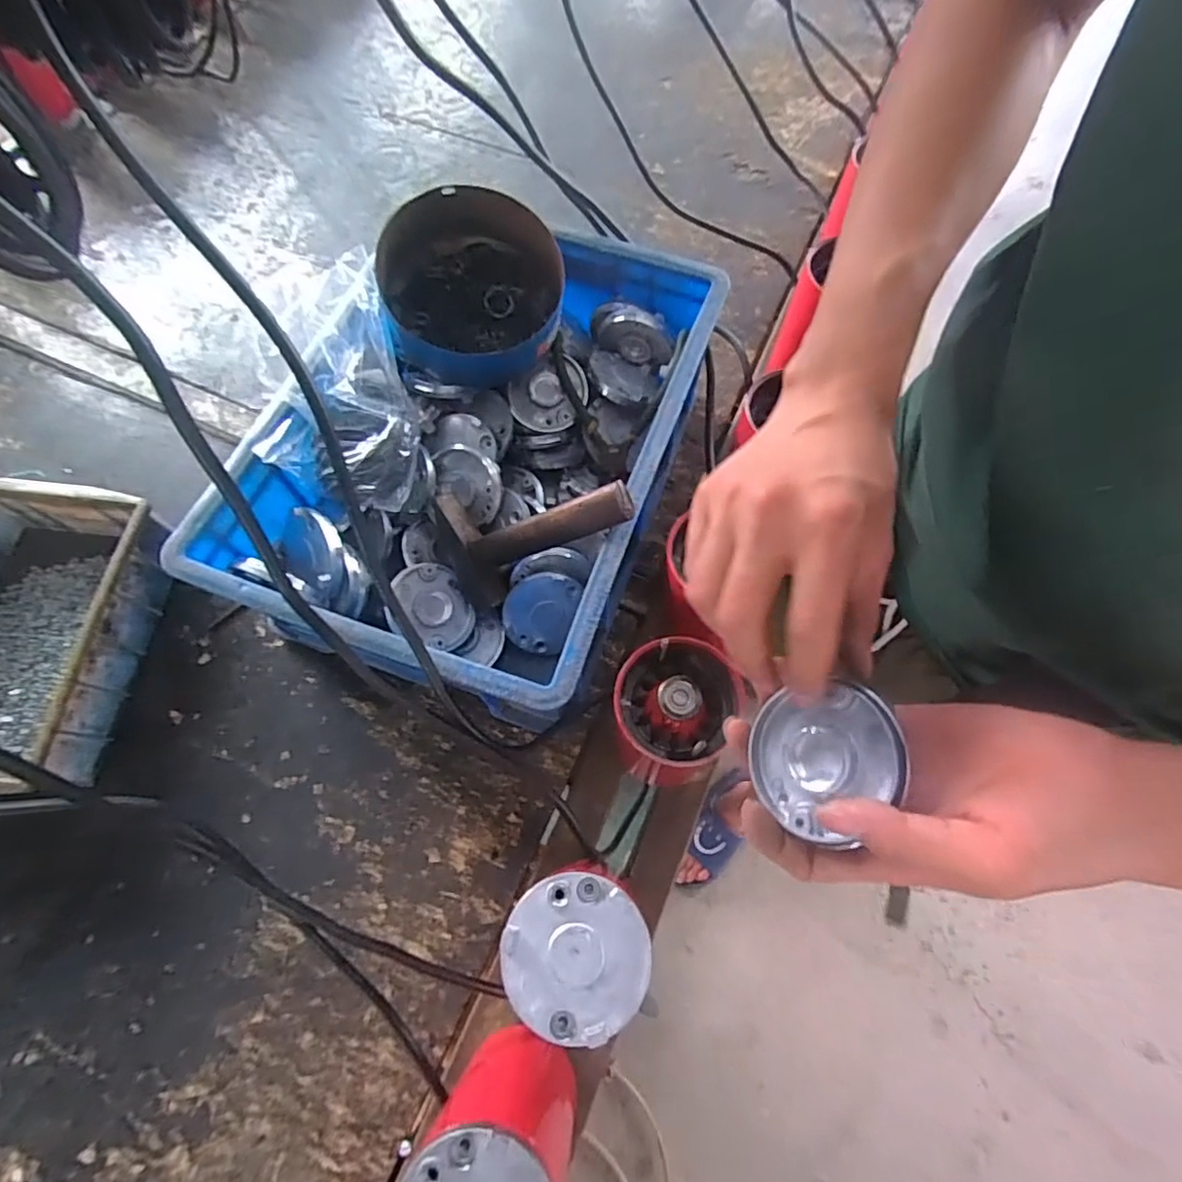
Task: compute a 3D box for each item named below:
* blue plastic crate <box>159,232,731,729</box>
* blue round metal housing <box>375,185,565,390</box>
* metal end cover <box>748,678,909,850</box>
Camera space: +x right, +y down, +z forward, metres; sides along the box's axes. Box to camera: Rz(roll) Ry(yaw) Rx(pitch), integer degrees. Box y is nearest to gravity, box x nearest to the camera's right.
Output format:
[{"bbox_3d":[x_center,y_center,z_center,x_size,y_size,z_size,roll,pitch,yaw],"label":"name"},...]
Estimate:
[{"bbox_3d":[-0.086,-0.114,0.519,0.290,0.158,0.399,20,70,7],"label":"blue plastic crate"},{"bbox_3d":[-0.096,-0.241,0.490,0.137,0.080,0.143,0,69,0],"label":"blue round metal housing"},{"bbox_3d":[0.106,0.075,0.277,0.071,0.013,0.063,-58,45,17],"label":"metal end cover"}]

